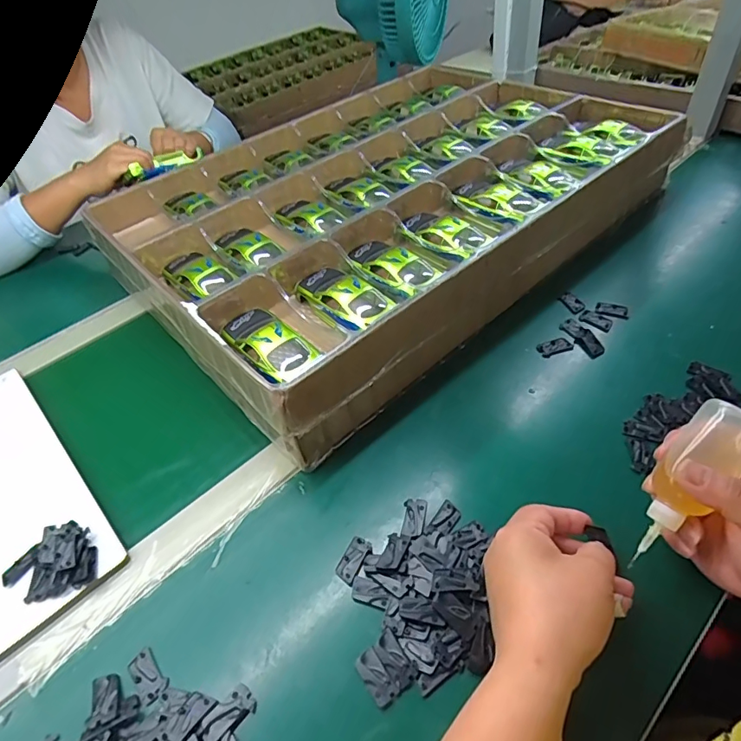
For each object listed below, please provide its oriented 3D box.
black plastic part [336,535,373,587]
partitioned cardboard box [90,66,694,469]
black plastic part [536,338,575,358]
[{"bbox_3d":[-0.013,0.148,0.385,0.018,0.004,0.036,17,50,23],"label":"black plastic part"},{"bbox_3d":[0.026,-0.222,0.659,0.643,0.123,0.453,-34,51,-24],"label":"partitioned cardboard box"},{"bbox_3d":[0.197,-0.026,0.522,0.036,0.004,0.020,-18,46,-10],"label":"black plastic part"}]

